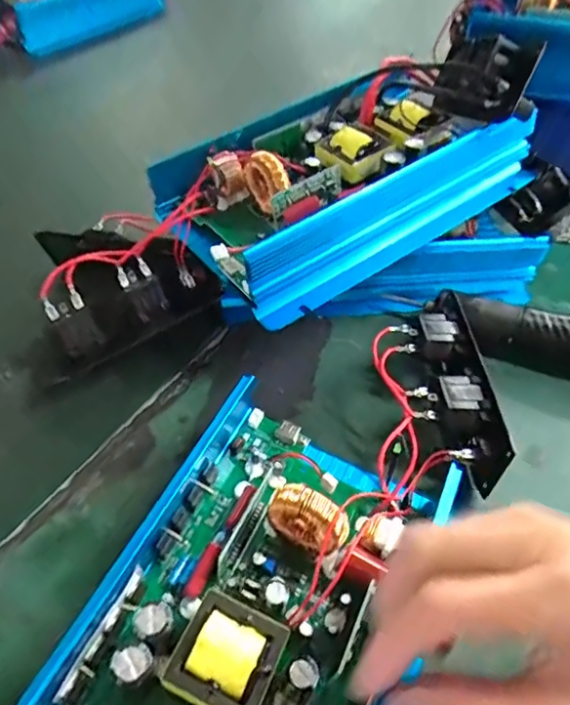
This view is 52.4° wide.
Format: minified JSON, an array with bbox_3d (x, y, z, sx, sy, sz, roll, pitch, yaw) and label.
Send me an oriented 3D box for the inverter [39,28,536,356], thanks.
[{"bbox_3d":[0.006,-0.112,0.432,0.369,0.105,0.181,-20,50,0],"label":"inverter"}]

